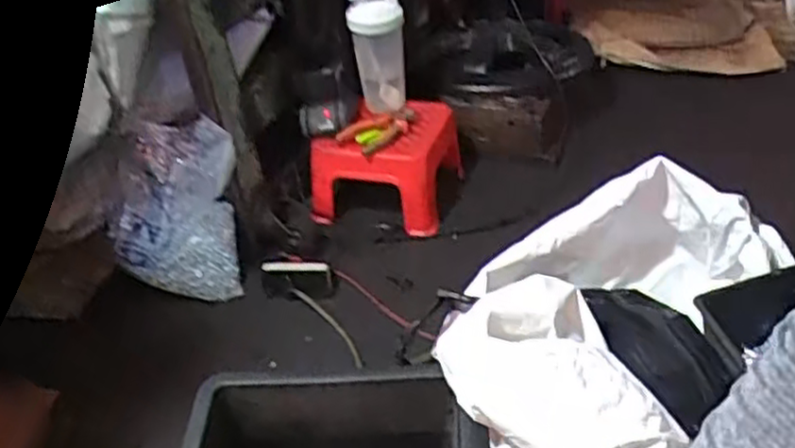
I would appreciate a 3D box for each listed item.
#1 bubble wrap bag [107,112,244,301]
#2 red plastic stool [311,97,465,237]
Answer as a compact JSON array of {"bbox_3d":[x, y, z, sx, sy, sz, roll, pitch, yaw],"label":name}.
[{"bbox_3d":[-0.363,-0.023,1.187,0.212,0.275,0.100,-1,2,7],"label":"bubble wrap bag"},{"bbox_3d":[-0.021,-0.125,1.375,0.239,0.145,0.236,9,36,16],"label":"red plastic stool"}]

